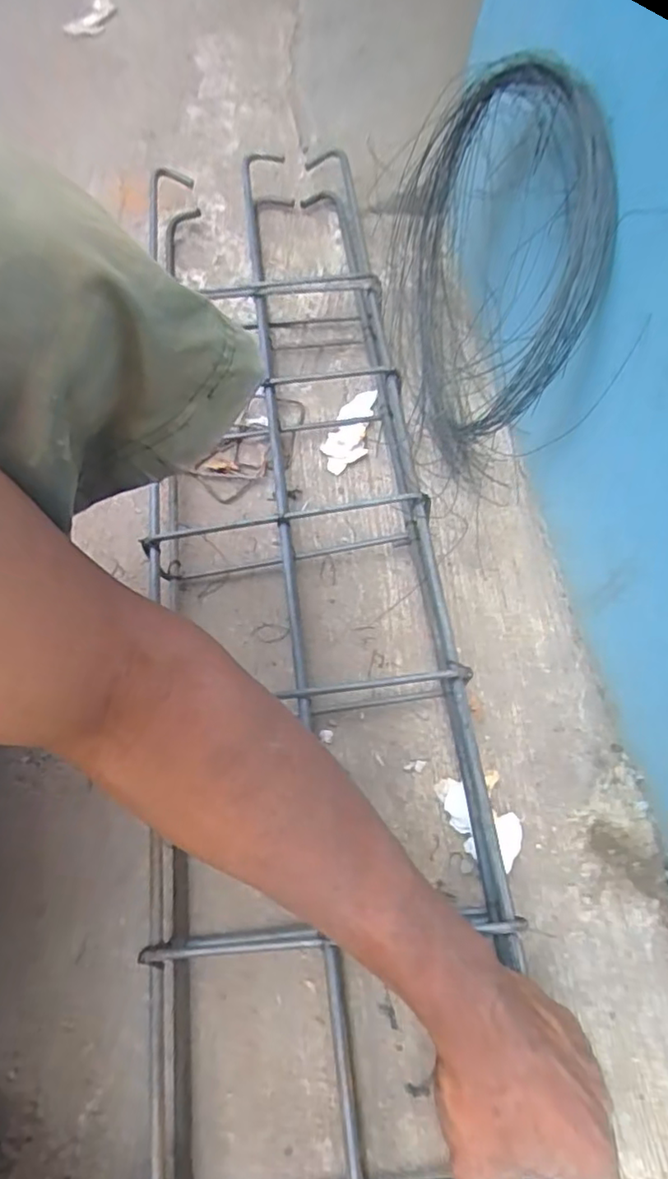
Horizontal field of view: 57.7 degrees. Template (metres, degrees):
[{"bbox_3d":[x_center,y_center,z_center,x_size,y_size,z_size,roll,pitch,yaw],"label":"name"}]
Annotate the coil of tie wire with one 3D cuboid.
[{"bbox_3d":[0.142,-0.322,0.564,0.099,0.266,0.349,-2,64,-1],"label":"coil of tie wire"}]

